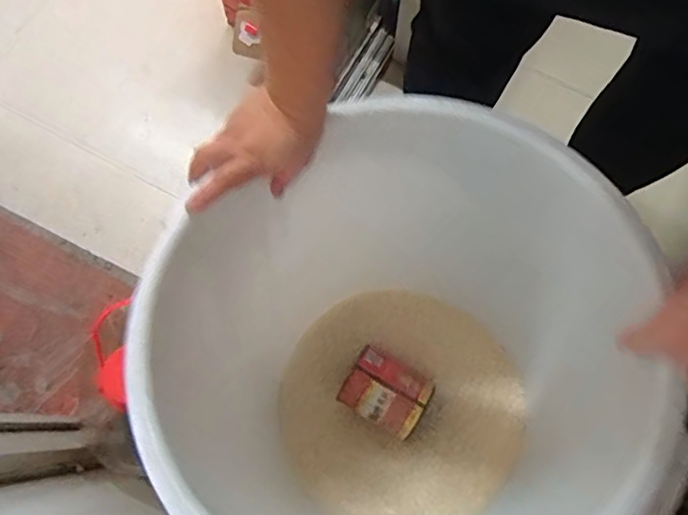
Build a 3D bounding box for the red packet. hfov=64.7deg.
[{"bbox_3d":[0.063,0.207,0.832,0.119,0.061,0.096,29,76,9],"label":"red packet"}]

